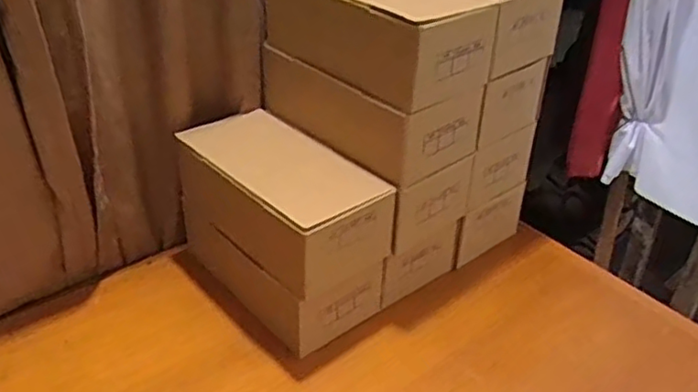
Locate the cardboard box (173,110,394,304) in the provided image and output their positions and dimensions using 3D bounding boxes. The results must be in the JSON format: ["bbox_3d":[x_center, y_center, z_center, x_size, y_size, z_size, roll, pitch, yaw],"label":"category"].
[{"bbox_3d":[-0.089,-0.003,0.825,0.148,0.111,0.272,-25,42,-37],"label":"cardboard box"}]

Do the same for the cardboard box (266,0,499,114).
[{"bbox_3d":[0.028,-0.212,0.790,0.137,0.109,0.268,-24,41,-36],"label":"cardboard box"}]

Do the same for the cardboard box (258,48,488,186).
[{"bbox_3d":[0.024,-0.123,0.846,0.138,0.099,0.266,-22,40,-34],"label":"cardboard box"}]

